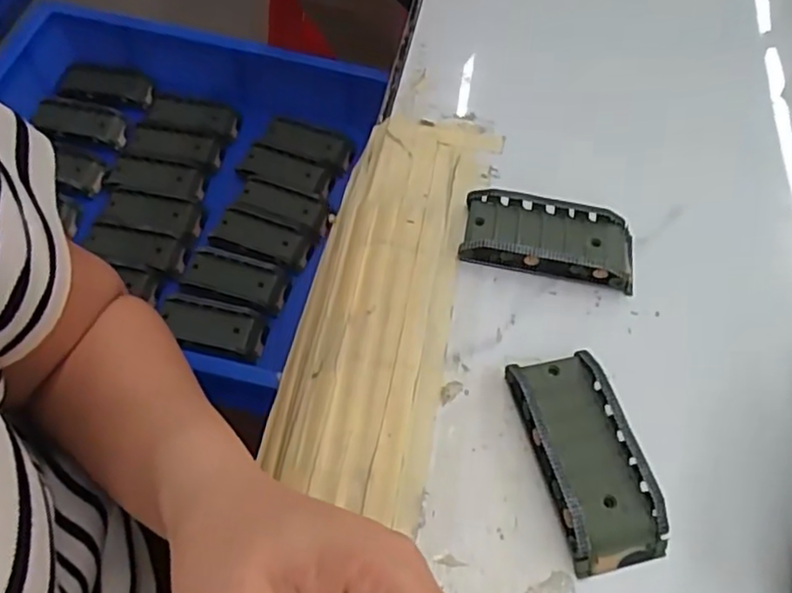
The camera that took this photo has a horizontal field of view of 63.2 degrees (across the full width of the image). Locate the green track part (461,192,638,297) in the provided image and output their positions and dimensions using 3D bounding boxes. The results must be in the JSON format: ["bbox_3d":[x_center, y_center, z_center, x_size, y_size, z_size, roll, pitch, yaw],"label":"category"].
[{"bbox_3d":[0.087,-0.033,0.364,0.095,0.019,0.043,11,58,3],"label":"green track part"}]

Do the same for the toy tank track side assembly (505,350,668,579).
[{"bbox_3d":[0.088,0.073,0.298,0.044,0.018,0.097,-10,59,-10],"label":"toy tank track side assembly"}]

